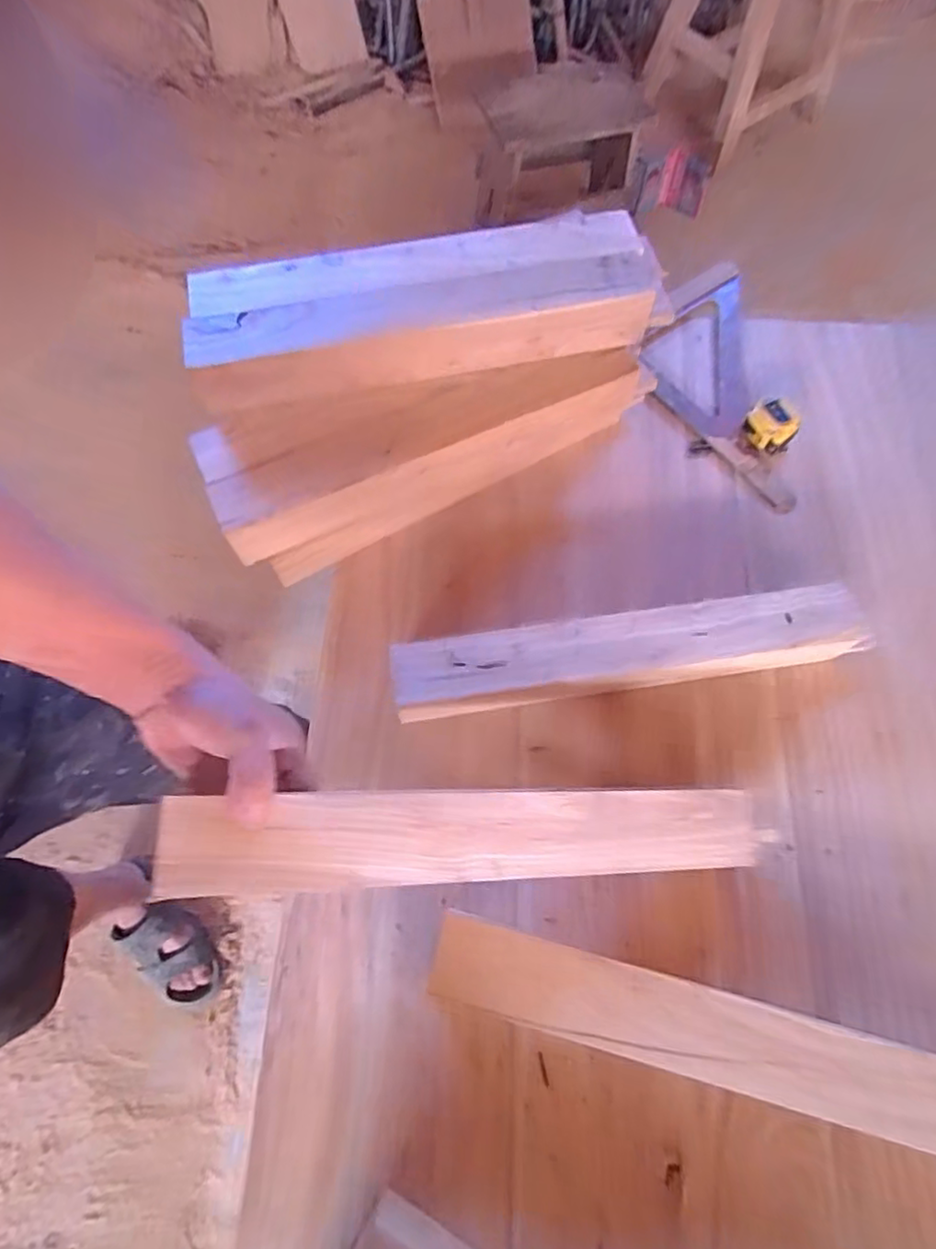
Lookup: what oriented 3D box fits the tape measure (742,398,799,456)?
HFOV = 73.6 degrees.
[{"bbox_3d":[0.347,-0.227,0.718,0.049,0.028,0.054,-36,70,-13],"label":"tape measure"}]

